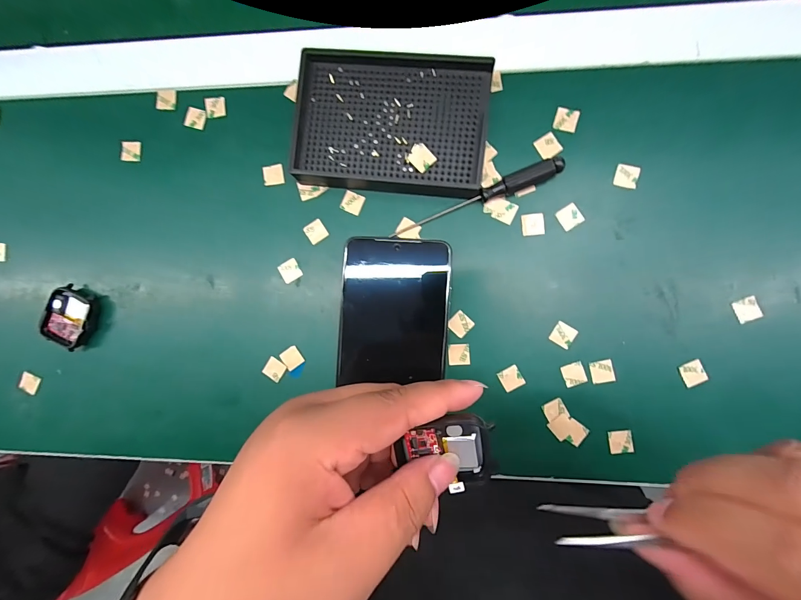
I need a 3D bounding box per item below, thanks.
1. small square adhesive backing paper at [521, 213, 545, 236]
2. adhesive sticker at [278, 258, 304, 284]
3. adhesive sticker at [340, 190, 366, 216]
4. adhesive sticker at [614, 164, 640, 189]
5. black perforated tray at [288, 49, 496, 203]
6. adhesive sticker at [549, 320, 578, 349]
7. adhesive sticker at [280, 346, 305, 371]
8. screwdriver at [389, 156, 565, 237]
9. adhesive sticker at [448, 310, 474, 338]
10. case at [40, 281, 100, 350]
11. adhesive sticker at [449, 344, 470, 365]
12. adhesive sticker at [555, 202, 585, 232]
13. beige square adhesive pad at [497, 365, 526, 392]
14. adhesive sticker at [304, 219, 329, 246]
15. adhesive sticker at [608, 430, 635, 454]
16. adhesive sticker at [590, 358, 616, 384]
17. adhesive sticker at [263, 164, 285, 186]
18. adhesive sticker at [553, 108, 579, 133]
[{"bbox_3d":[0.097,-0.055,0.250,0.015,0.004,0.016,-5,89,5],"label":"small square adhesive backing paper"},{"bbox_3d":[-0.086,-0.023,0.266,0.015,0.004,0.016,-29,87,4],"label":"adhesive sticker"},{"bbox_3d":[-0.037,-0.075,0.264,0.016,0.004,0.015,24,88,2],"label":"adhesive sticker"},{"bbox_3d":[0.161,-0.088,0.244,0.016,0.004,0.016,7,93,8],"label":"adhesive sticker"},{"bbox_3d":[-0.006,-0.130,0.251,0.134,0.022,0.095,8,90,5],"label":"black perforated tray"},{"bbox_3d":[0.118,0.025,0.249,0.016,0.004,0.016,32,92,4],"label":"adhesive sticker"},{"bbox_3d":[-0.084,0.045,0.265,0.015,0.004,0.016,-35,86,4],"label":"adhesive sticker"},{"bbox_3d":[0.054,-0.073,0.248,0.126,0.014,0.013,-21,87,4],"label":"screwdriver"},{"bbox_3d":[0.045,0.018,0.256,0.016,0.004,0.016,43,91,2],"label":"adhesive sticker"},{"bbox_3d":[-0.267,0.014,0.280,0.037,0.014,0.046,21,91,5],"label":"case"},{"bbox_3d":[0.044,0.041,0.254,0.015,0.004,0.015,-2,89,5],"label":"adhesive sticker"},{"bbox_3d":[0.123,-0.060,0.247,0.016,0.004,0.016,-32,86,4],"label":"adhesive sticker"},{"bbox_3d":[0.081,0.058,0.252,0.016,0.004,0.016,-30,83,2],"label":"beige square adhesive pad"},{"bbox_3d":[-0.065,-0.053,0.266,0.015,0.004,0.015,-35,88,-2],"label":"adhesive sticker"},{"bbox_3d":[0.158,0.102,0.246,0.016,0.004,0.016,-8,84,11],"label":"adhesive sticker"},{"bbox_3d":[0.145,0.052,0.247,0.016,0.004,0.016,-13,89,9],"label":"adhesive sticker"},{"bbox_3d":[-0.099,-0.098,0.270,0.017,0.004,0.015,-6,88,5],"label":"adhesive sticker"},{"bbox_3d":[0.121,-0.131,0.249,0.016,0.004,0.016,15,89,9],"label":"adhesive sticker"}]

